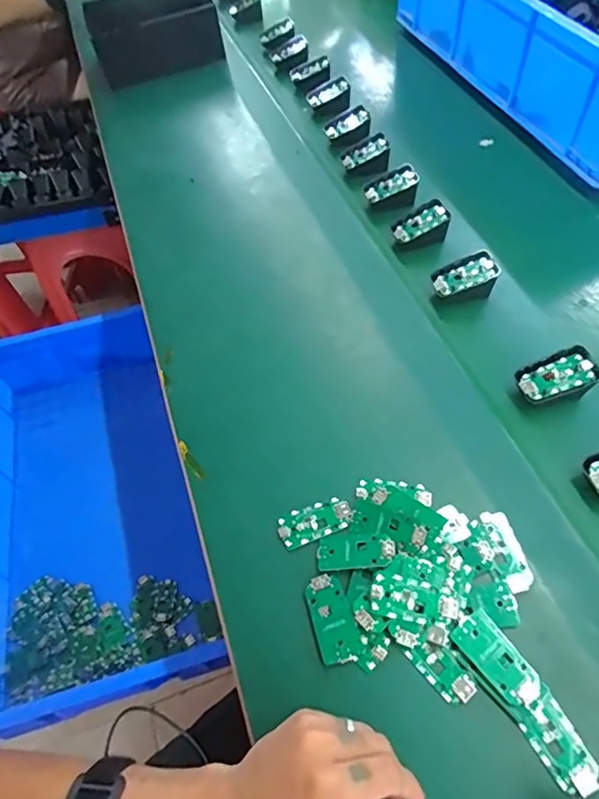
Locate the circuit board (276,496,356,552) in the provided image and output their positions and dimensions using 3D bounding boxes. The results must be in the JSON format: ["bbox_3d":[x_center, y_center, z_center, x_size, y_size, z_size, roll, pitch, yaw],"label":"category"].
[{"bbox_3d":[0.014,0.106,0.442,0.065,0.004,0.031,-18,57,-8],"label":"circuit board"}]

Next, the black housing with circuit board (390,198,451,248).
[{"bbox_3d":[0.151,-0.215,0.631,0.065,0.041,0.046,-22,58,-10],"label":"black housing with circuit board"}]

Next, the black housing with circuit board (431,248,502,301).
[{"bbox_3d":[0.188,-0.138,0.581,0.070,0.042,0.045,-5,56,1],"label":"black housing with circuit board"}]

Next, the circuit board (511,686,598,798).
[{"bbox_3d":[0.175,0.231,0.340,0.033,0.009,0.058,-27,59,-13],"label":"circuit board"}]

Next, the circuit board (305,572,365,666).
[{"bbox_3d":[0.026,0.171,0.396,0.034,0.007,0.063,-17,57,-7],"label":"circuit board"}]

